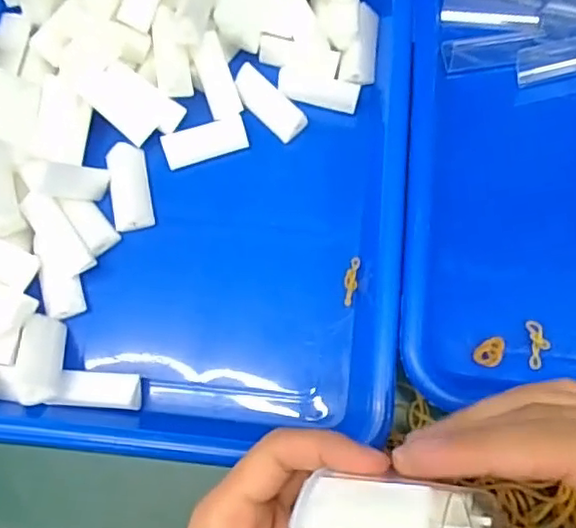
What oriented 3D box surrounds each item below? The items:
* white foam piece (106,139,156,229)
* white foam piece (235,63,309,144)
[{"bbox_3d":[-0.086,-0.042,0.334,0.020,0.011,0.046,-11,73,-2],"label":"white foam piece"},{"bbox_3d":[-0.011,-0.090,0.345,0.046,0.013,0.018,42,78,13],"label":"white foam piece"}]

